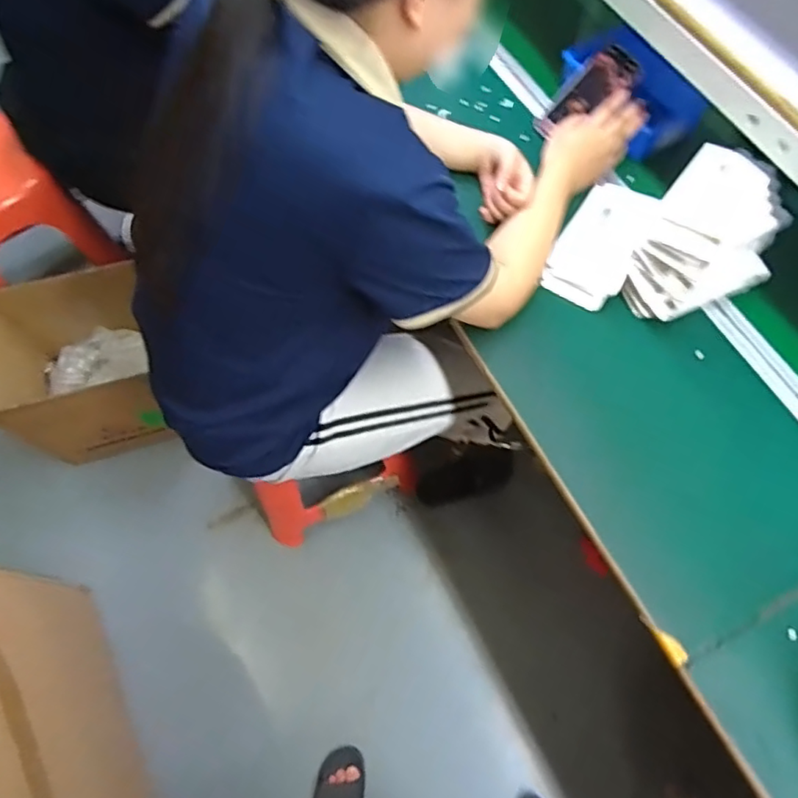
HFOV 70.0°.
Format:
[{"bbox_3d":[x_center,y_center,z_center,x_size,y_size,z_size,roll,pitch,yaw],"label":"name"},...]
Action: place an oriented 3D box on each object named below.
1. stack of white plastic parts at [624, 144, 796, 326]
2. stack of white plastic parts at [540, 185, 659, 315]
[{"bbox_3d":[0.370,-0.181,0.696,0.142,0.151,0.148,42,73,15],"label":"stack of white plastic parts"},{"bbox_3d":[0.273,-0.208,0.764,0.092,0.048,0.176,27,70,10],"label":"stack of white plastic parts"}]

